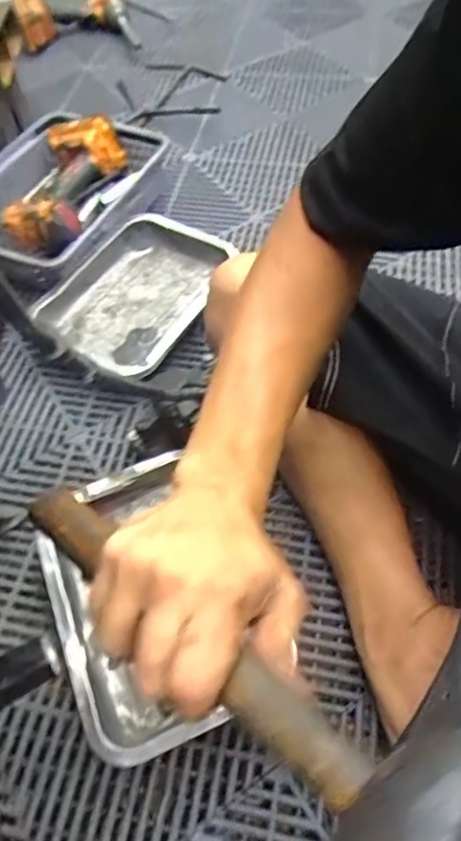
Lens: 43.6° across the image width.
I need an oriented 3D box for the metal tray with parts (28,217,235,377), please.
[{"bbox_3d":[-0.108,-0.175,0.755,0.189,0.035,0.278,26,61,21],"label":"metal tray with parts"}]

